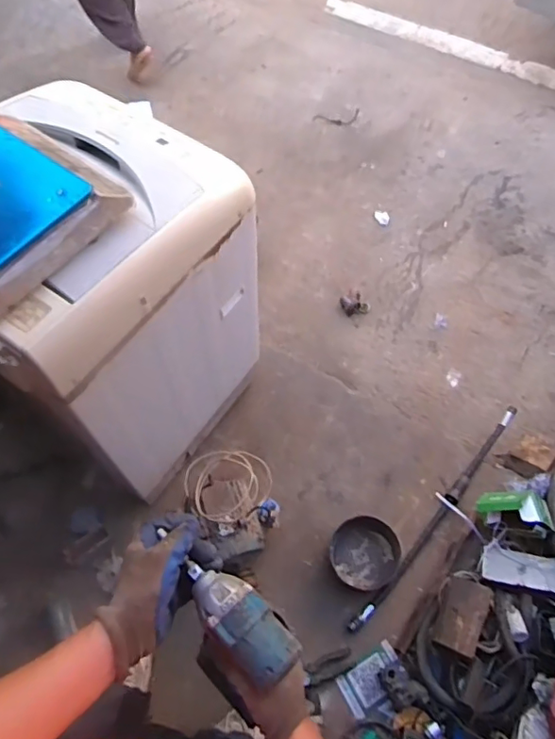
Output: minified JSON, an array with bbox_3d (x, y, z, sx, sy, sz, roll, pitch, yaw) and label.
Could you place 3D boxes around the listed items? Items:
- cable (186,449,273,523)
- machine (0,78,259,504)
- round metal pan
[{"bbox_3d":[-0.126,0.293,1.387,0.223,0.082,0.180,5,65,1],"label":"cable"},{"bbox_3d":[-0.391,-0.163,1.276,0.521,0.819,0.577,32,69,13],"label":"machine"},{"bbox_3d":[0.241,0.507,1.518,0.173,0.078,0.189,0,65,-1],"label":"round metal pan"}]

